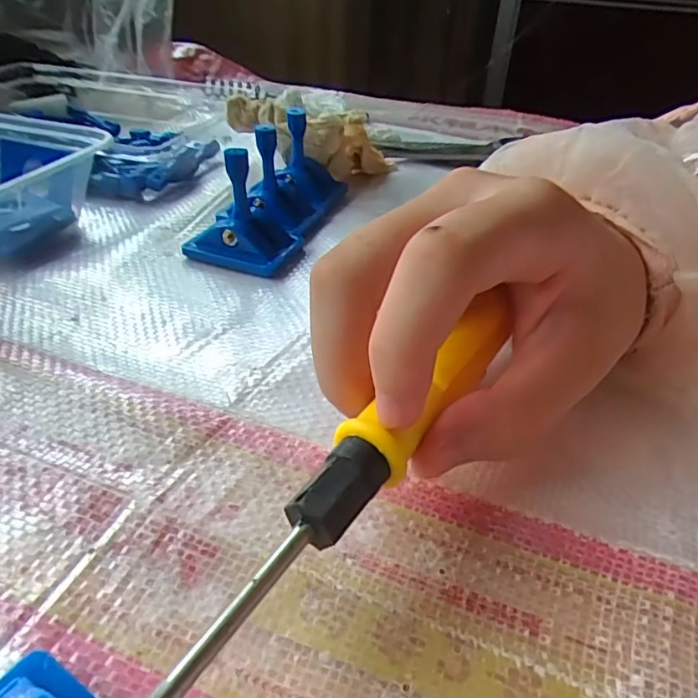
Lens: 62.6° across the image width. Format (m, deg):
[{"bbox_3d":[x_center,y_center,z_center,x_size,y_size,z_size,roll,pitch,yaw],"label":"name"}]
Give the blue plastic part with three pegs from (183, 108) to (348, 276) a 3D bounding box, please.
[{"bbox_3d":[-0.037,-0.080,0.269,0.046,0.042,0.101,12,36,12],"label":"blue plastic part with three pegs"}]

